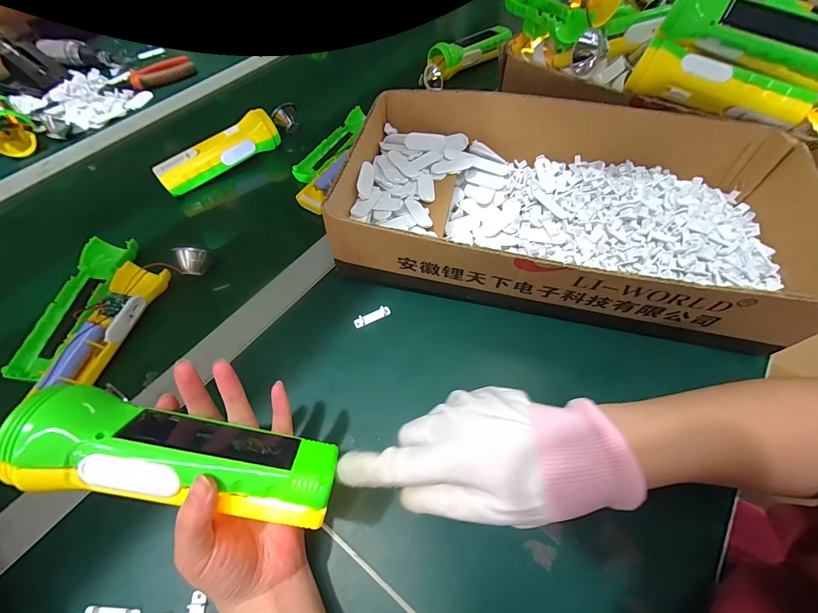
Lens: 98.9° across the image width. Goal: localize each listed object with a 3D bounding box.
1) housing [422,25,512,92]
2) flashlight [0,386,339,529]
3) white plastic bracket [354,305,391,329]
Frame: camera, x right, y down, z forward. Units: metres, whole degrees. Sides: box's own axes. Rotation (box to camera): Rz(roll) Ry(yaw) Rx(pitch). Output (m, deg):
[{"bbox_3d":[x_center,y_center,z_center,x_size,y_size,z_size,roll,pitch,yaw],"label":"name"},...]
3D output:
[{"bbox_3d":[0.093,-0.434,0.599,0.068,0.044,0.198,39,66,24],"label":"housing"},{"bbox_3d":[-0.126,0.088,0.202,0.160,0.049,0.047,15,57,-8],"label":"flashlight"},{"bbox_3d":[-0.036,0.010,0.348,0.037,0.005,0.011,-22,60,-14],"label":"white plastic bracket"}]

